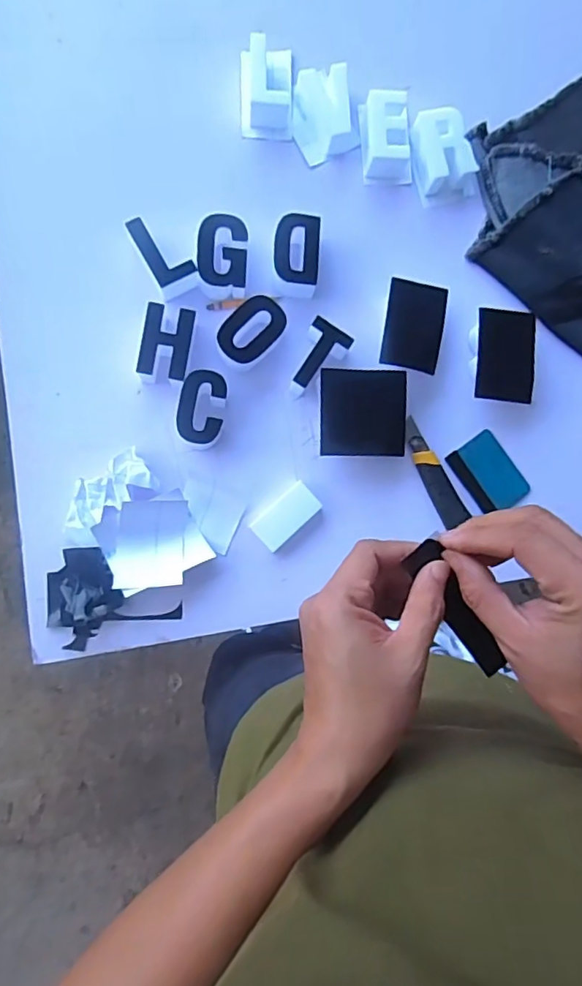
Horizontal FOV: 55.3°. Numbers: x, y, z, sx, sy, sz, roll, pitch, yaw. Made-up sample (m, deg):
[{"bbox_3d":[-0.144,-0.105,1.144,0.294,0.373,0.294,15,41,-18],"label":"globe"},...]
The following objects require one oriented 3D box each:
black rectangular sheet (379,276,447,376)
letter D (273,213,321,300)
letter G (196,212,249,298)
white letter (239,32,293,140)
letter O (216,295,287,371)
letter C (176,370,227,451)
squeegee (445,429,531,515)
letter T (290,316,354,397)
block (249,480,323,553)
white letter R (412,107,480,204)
[{"bbox_3d":[0.150,-0.200,0.670,0.071,0.007,0.102,9,91,-9],"label":"black rectangular sheet"},{"bbox_3d":[0.006,-0.284,0.664,0.055,0.043,0.087,1,89,-7],"label":"letter D"},{"bbox_3d":[-0.081,-0.280,0.660,0.059,0.039,0.086,2,89,-7],"label":"letter G"},{"bbox_3d":[-0.028,-0.500,0.682,0.067,0.043,0.109,-1,87,-8],"label":"white letter"},{"bbox_3d":[-0.047,-0.186,0.644,0.055,0.031,0.083,44,83,-4],"label":"letter O"},{"bbox_3d":[-0.102,-0.095,0.641,0.052,0.039,0.087,8,88,-7],"label":"letter C"},{"bbox_3d":[0.252,-0.024,0.706,0.077,0.009,0.096,-32,88,-9],"label":"squeegee"},{"bbox_3d":[0.029,-0.161,0.667,0.054,0.037,0.088,37,85,-5],"label":"letter T"},{"bbox_3d":[-0.005,0.028,0.658,0.080,0.018,0.045,-42,90,-9],"label":"block"},{"bbox_3d":[0.194,-0.431,0.705,0.074,0.042,0.103,-13,91,-7],"label":"white letter R"}]

